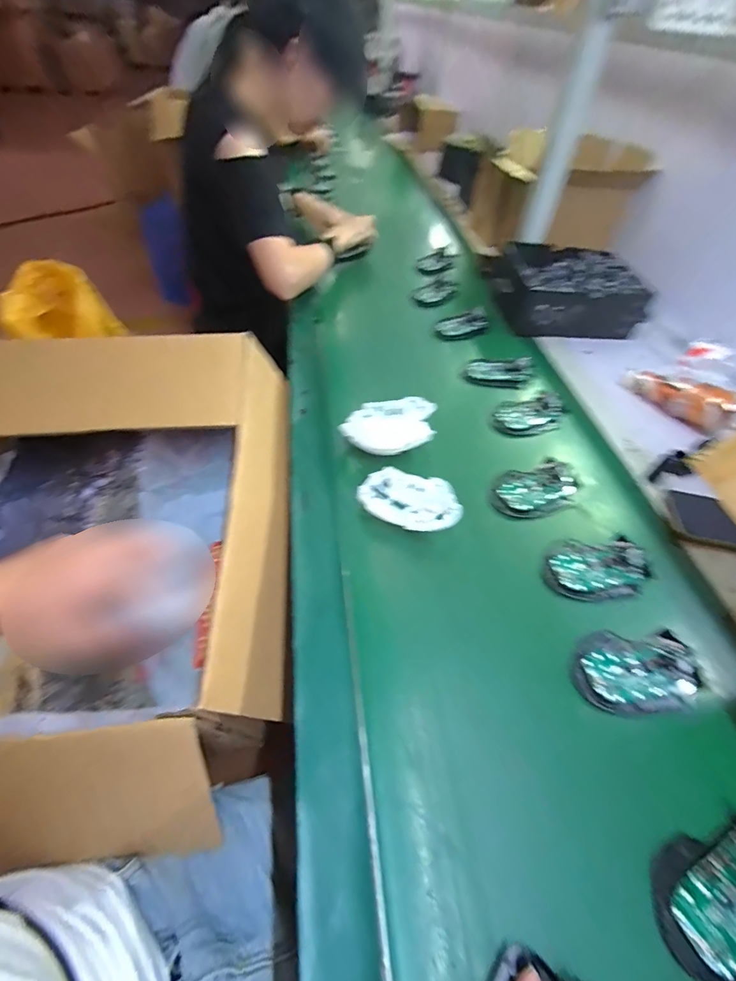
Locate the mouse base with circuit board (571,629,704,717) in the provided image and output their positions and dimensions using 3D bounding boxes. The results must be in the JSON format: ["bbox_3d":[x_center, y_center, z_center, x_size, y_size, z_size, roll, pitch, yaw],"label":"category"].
[{"bbox_3d":[0.249,0.164,0.395,0.113,0.021,0.071,3,50,-1],"label":"mouse base with circuit board"}]

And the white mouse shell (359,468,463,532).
[{"bbox_3d":[0.048,0.012,0.498,0.116,0.037,0.064,18,51,11],"label":"white mouse shell"}]

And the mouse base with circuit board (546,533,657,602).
[{"bbox_3d":[0.249,0.080,0.463,0.111,0.024,0.071,0,50,-3],"label":"mouse base with circuit board"}]

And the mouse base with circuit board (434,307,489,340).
[{"bbox_3d":[0.176,-0.304,0.797,0.098,0.024,0.063,-11,51,-13],"label":"mouse base with circuit board"}]

